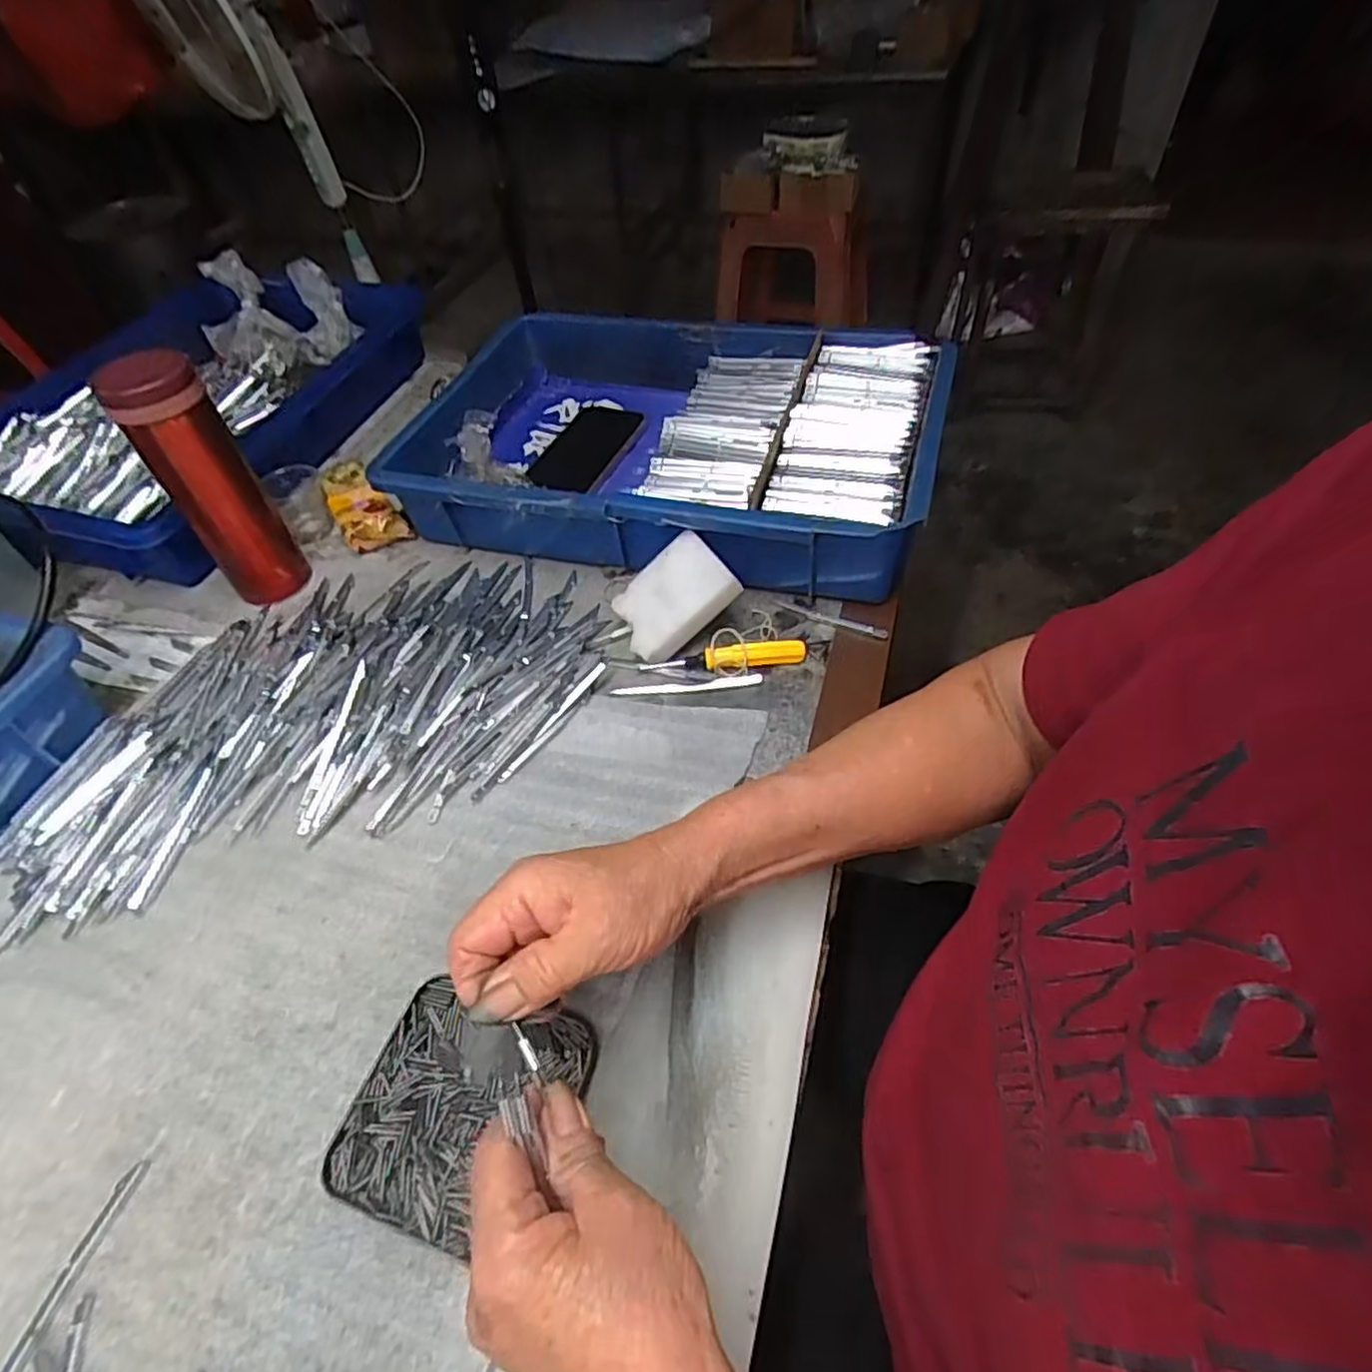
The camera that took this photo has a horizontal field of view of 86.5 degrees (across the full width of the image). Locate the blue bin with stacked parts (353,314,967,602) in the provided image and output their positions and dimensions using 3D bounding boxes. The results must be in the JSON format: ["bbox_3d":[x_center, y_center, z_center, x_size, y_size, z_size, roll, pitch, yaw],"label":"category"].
[{"bbox_3d":[-0.014,-0.208,0.635,0.436,0.096,0.277,11,51,15],"label":"blue bin with stacked parts"}]

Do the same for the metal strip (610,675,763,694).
[{"bbox_3d":[0.000,0.000,0.511,0.104,0.004,0.009,-6,68,4],"label":"metal strip"}]

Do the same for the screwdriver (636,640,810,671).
[{"bbox_3d":[0.026,-0.020,0.513,0.114,0.019,0.013,-5,49,1],"label":"screwdriver"}]

